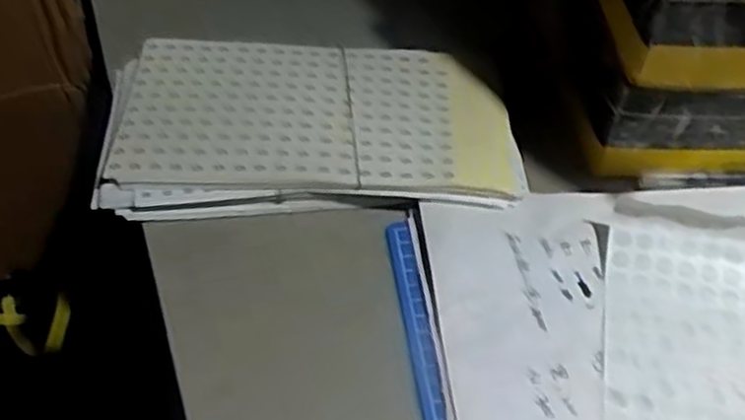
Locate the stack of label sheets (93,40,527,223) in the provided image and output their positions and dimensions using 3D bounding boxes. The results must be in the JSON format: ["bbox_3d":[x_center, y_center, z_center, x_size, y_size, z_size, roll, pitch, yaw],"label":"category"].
[{"bbox_3d":[-0.037,-0.053,0.467,0.249,0.031,0.124,-1,49,-5],"label":"stack of label sheets"}]

